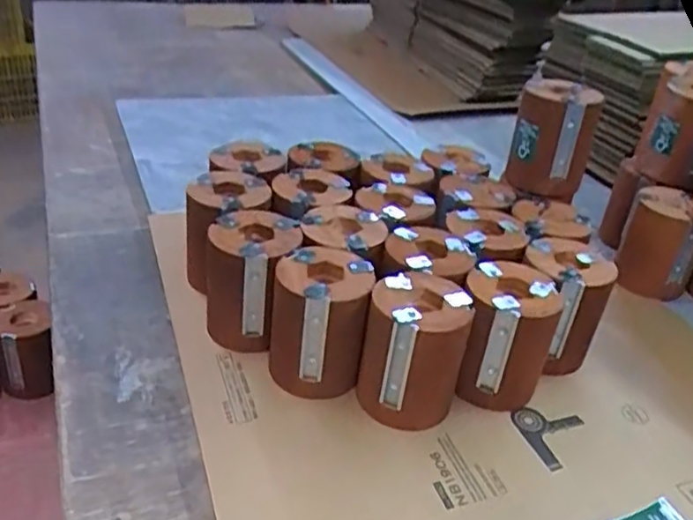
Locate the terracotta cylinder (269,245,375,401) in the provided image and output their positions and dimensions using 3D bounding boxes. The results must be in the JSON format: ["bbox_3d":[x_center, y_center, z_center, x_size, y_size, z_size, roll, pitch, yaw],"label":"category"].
[{"bbox_3d":[-0.023,0.053,0.554,0.079,0.099,0.080,3,32,-5],"label":"terracotta cylinder"}]

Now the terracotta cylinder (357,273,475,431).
[{"bbox_3d":[0.056,0.071,0.537,0.079,0.099,0.089,12,32,9],"label":"terracotta cylinder"}]

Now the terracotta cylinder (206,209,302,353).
[{"bbox_3d":[-0.084,0.021,0.594,0.078,0.108,0.085,0,32,-10],"label":"terracotta cylinder"}]

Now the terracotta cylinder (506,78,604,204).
[{"bbox_3d":[0.220,-0.129,0.721,0.080,0.104,0.079,15,33,14],"label":"terracotta cylinder"}]

